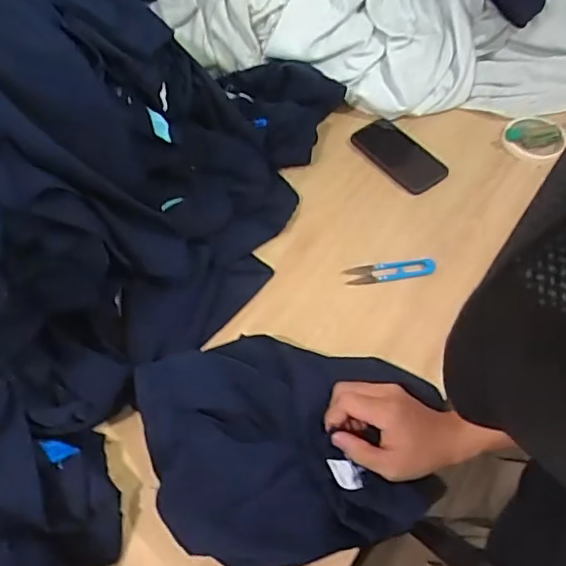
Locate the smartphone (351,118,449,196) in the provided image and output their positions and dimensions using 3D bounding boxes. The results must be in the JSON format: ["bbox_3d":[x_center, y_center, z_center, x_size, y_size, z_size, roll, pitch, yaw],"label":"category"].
[{"bbox_3d":[0.175,-0.195,0.849,0.082,0.016,0.150,-34,62,-20],"label":"smartphone"}]

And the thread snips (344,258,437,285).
[{"bbox_3d":[0.142,-0.016,0.739,0.118,0.009,0.027,-7,57,-4],"label":"thread snips"}]

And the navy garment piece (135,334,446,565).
[{"bbox_3d":[0.015,0.155,0.588,0.300,0.068,0.238,-11,57,-7],"label":"navy garment piece"}]

